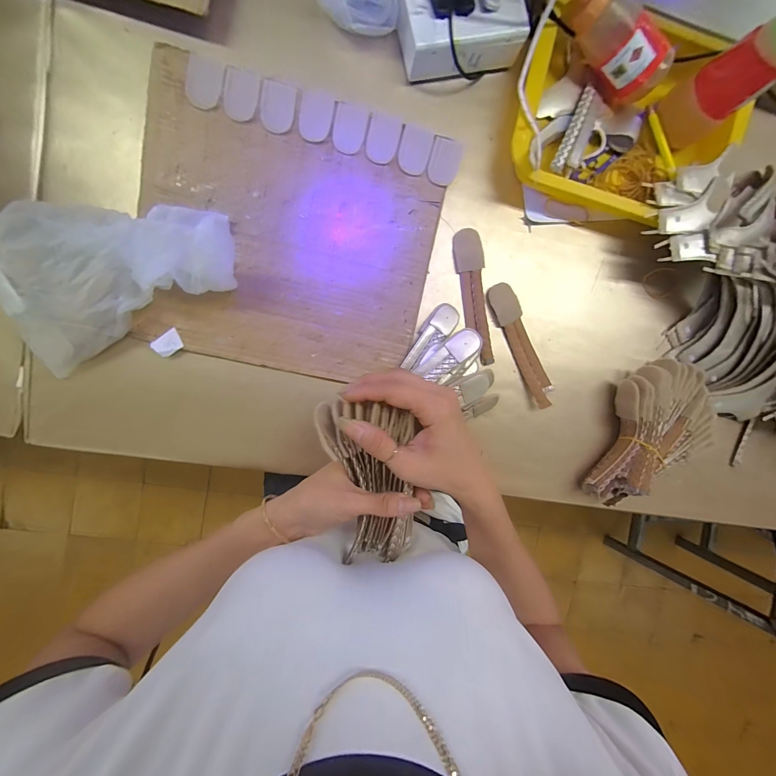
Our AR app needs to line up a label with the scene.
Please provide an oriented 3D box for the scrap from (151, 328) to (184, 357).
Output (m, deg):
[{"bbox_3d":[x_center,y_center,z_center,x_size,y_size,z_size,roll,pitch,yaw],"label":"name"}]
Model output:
[{"bbox_3d":[-0.231,-0.047,0.345,0.028,0.004,0.020,-39,106,-11],"label":"scrap"}]

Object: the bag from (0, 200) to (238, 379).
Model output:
[{"bbox_3d":[-0.262,-0.123,0.304,0.238,0.076,0.144,-28,98,-3],"label":"bag"}]

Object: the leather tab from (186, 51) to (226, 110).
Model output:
[{"bbox_3d":[-0.181,-0.303,0.324,0.032,0.004,0.048,12,94,-8],"label":"leather tab"}]

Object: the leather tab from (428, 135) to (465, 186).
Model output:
[{"bbox_3d":[0.063,-0.249,0.359,0.034,0.004,0.046,13,94,-8],"label":"leather tab"}]

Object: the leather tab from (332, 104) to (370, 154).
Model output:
[{"bbox_3d":[-0.040,-0.273,0.345,0.032,0.004,0.045,11,95,-8],"label":"leather tab"}]

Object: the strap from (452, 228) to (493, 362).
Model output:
[{"bbox_3d":[0.102,-0.104,0.383,0.032,0.008,0.153,-12,97,-5],"label":"strap"}]

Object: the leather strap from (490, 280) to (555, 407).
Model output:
[{"bbox_3d":[0.162,-0.051,0.391,0.032,0.017,0.154,-27,98,-3],"label":"leather strap"}]

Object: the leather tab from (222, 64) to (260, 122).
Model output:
[{"bbox_3d":[-0.148,-0.295,0.329,0.033,0.004,0.048,7,95,-7],"label":"leather tab"}]

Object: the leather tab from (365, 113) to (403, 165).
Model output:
[{"bbox_3d":[-0.005,-0.264,0.349,0.033,0.004,0.045,12,94,-8],"label":"leather tab"}]

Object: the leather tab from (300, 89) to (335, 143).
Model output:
[{"bbox_3d":[-0.074,-0.280,0.338,0.032,0.004,0.045,9,95,-7],"label":"leather tab"}]

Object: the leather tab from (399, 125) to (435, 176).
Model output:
[{"bbox_3d":[0.029,-0.256,0.354,0.033,0.004,0.045,14,94,-8],"label":"leather tab"}]

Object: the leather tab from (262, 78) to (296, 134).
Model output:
[{"bbox_3d":[-0.112,-0.286,0.334,0.032,0.004,0.046,7,95,-7],"label":"leather tab"}]

